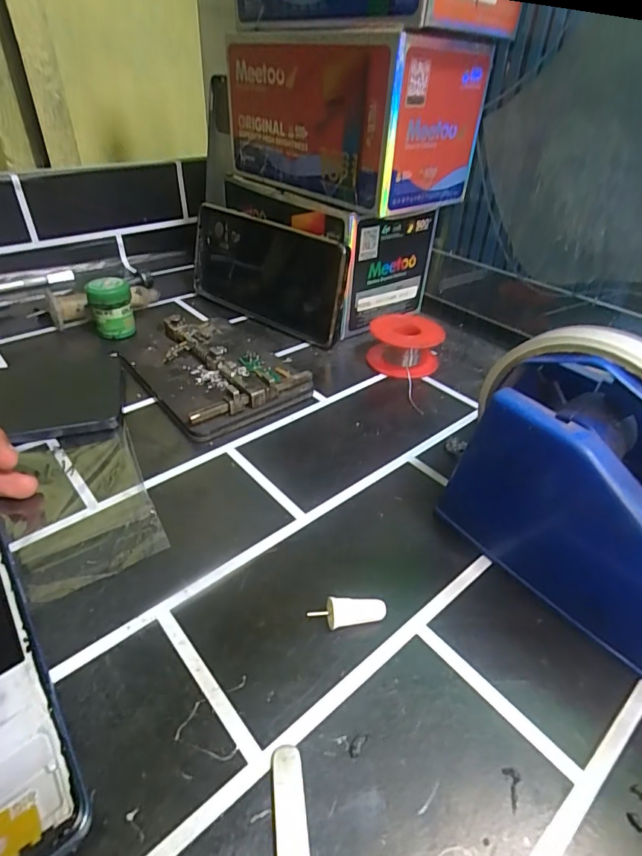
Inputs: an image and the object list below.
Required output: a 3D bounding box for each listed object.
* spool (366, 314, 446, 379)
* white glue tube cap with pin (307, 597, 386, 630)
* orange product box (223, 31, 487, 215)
[{"bbox_3d":[0.062,-0.061,0.352,0.052,0.029,0.045,7,39,7],"label":"spool"},{"bbox_3d":[0.011,0.074,0.189,0.030,0.009,0.008,-3,39,-5],"label":"white glue tube cap with pin"},{"bbox_3d":[0.014,-0.240,0.367,0.099,0.096,0.186,-31,49,-34],"label":"orange product box"}]

